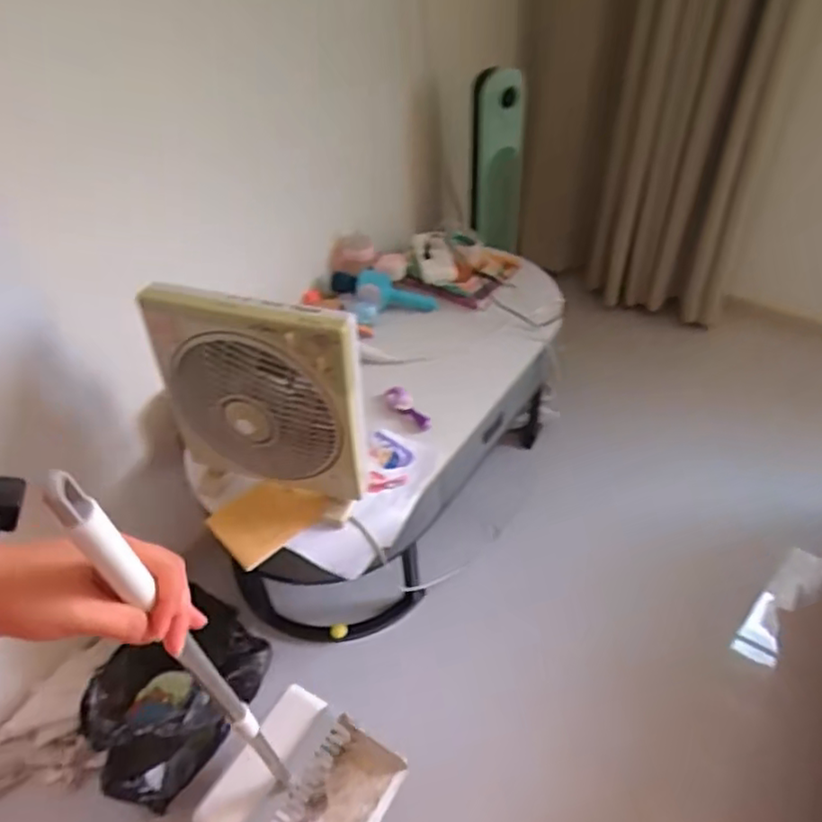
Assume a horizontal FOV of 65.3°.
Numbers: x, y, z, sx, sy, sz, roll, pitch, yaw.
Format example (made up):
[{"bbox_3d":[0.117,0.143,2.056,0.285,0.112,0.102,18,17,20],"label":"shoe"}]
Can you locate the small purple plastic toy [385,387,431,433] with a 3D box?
[{"bbox_3d":[-0.005,-0.007,1.241,0.040,0.020,0.118,-26,49,-21],"label":"small purple plastic toy"}]

